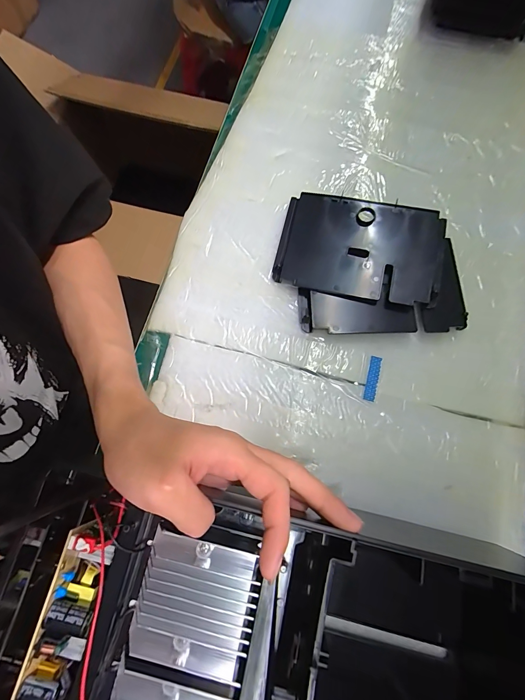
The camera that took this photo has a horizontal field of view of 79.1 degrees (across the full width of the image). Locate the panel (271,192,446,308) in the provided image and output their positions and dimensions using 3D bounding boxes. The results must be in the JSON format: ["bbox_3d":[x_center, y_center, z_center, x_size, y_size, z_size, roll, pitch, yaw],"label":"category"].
[{"bbox_3d":[0.112,-0.116,0.370,0.182,0.026,0.122,13,74,5],"label":"panel"}]

